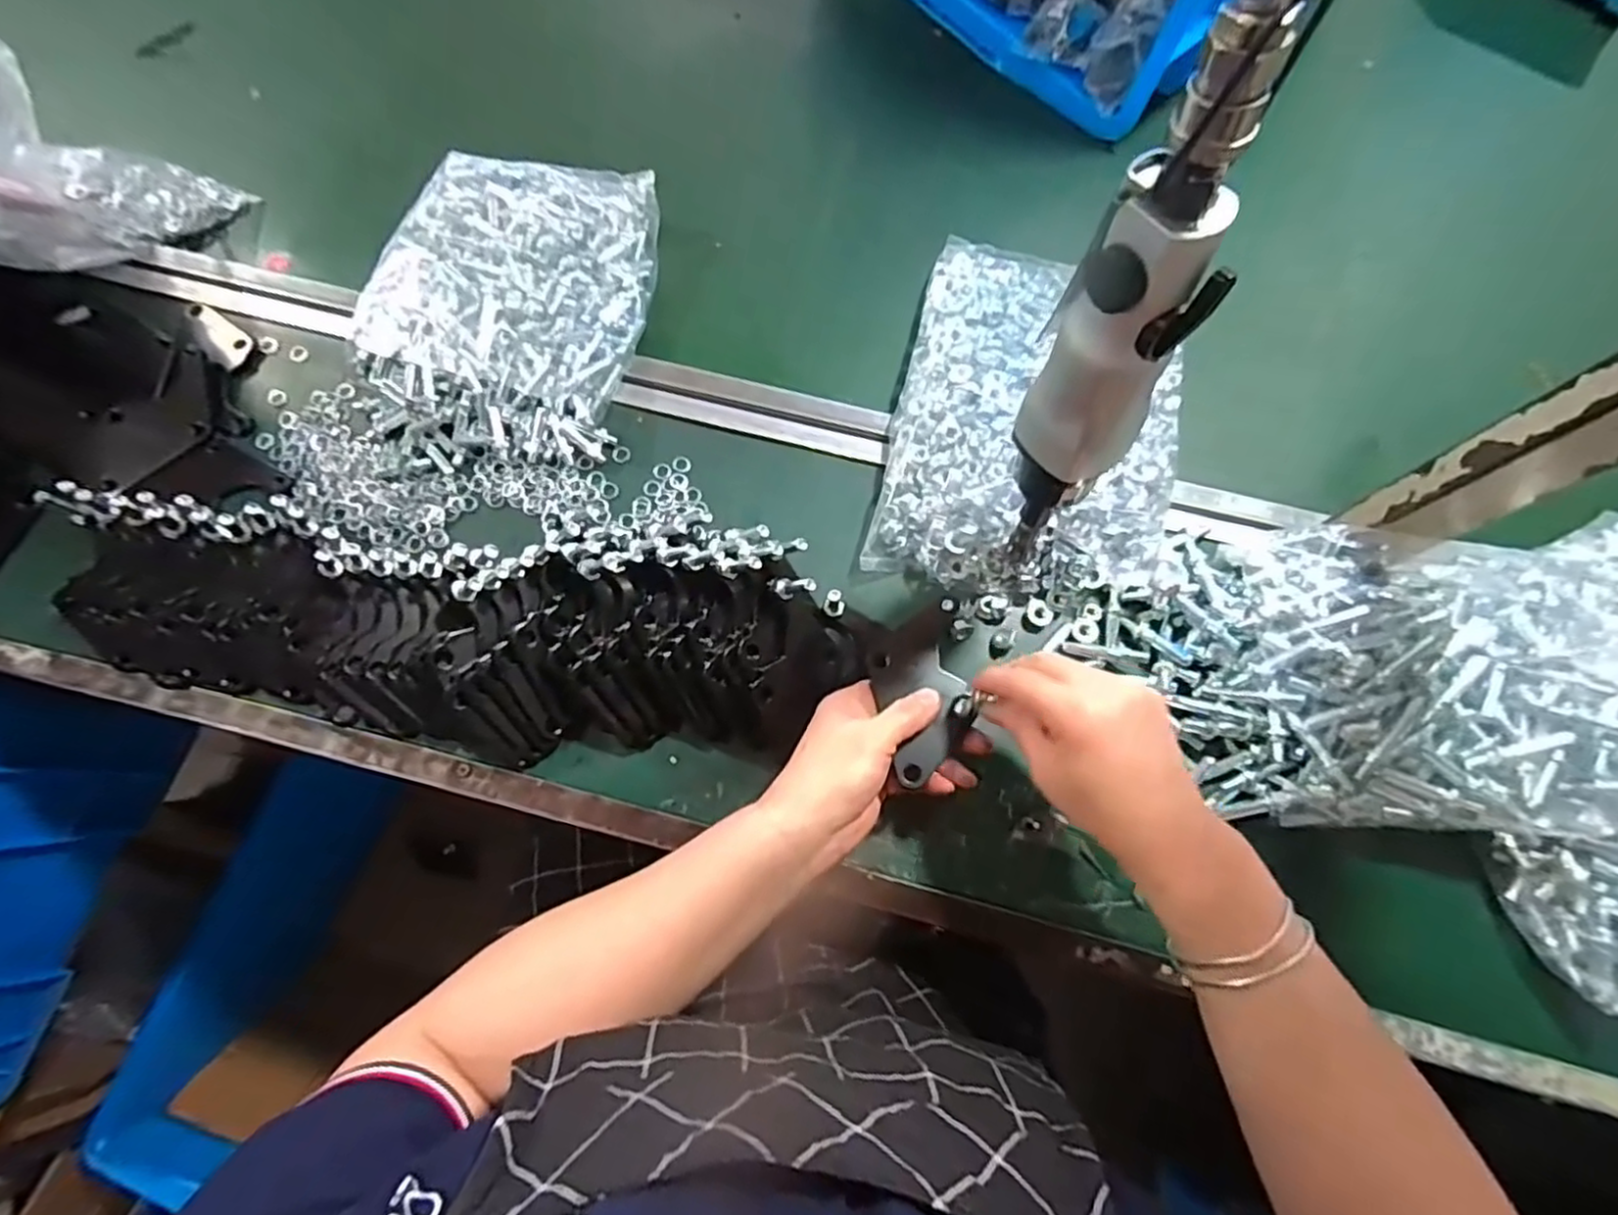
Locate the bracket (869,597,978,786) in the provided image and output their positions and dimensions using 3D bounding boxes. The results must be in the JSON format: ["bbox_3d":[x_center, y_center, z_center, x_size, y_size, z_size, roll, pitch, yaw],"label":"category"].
[{"bbox_3d":[0.068,0.048,0.418,0.056,0.014,0.109,-3,74,-1],"label":"bracket"}]

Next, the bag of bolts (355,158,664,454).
[{"bbox_3d":[-0.223,-0.230,0.516,0.194,0.036,0.232,8,74,2],"label":"bag of bolts"}]

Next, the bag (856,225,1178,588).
[{"bbox_3d":[0.159,-0.137,0.483,0.187,0.046,0.264,13,74,3],"label":"bag"}]

